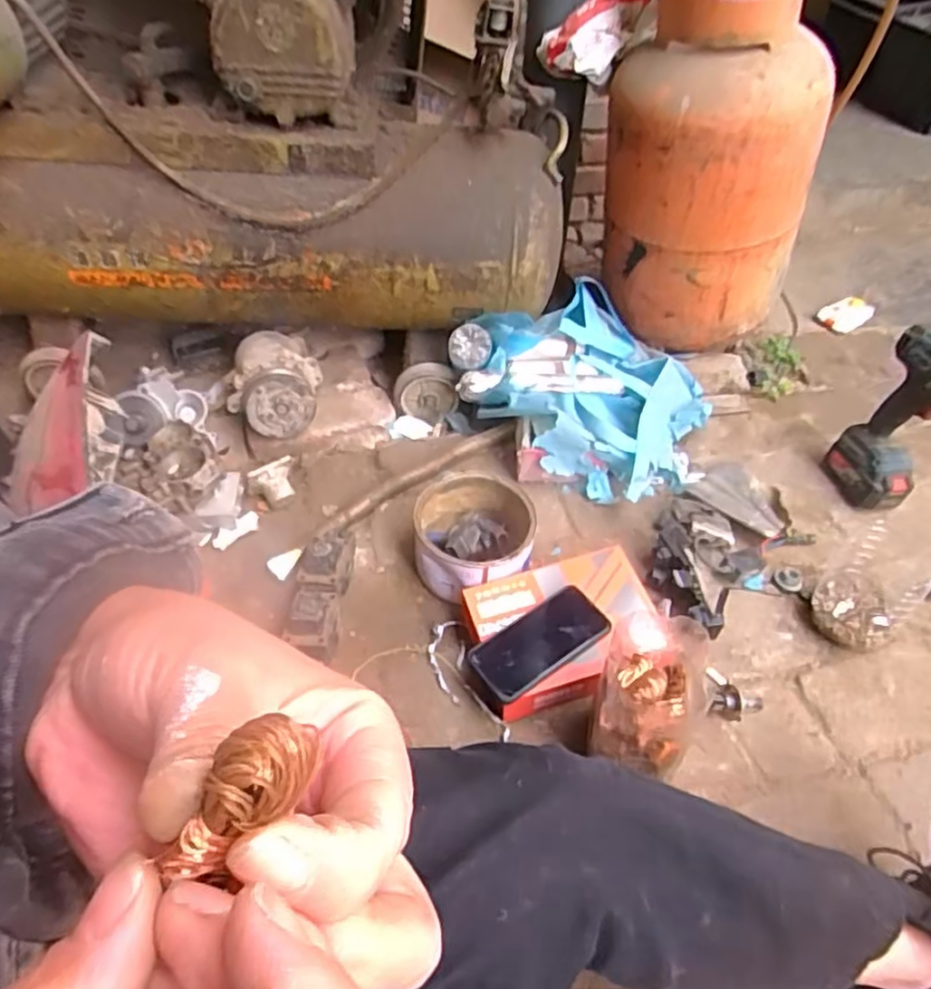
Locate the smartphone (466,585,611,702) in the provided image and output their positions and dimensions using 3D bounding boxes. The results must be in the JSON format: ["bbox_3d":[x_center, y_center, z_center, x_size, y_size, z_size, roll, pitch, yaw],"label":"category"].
[{"bbox_3d":[0.084,0.163,0.773,0.158,0.011,0.075,-26,53,-22],"label":"smartphone"}]

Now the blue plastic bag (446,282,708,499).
[{"bbox_3d":[0.204,-0.166,1.057,0.334,0.159,0.337,-33,56,-27],"label":"blue plastic bag"}]

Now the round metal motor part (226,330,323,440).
[{"bbox_3d":[-0.290,-0.169,1.054,0.130,0.102,0.139,0,47,0],"label":"round metal motor part"}]

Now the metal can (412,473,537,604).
[{"bbox_3d":[0.014,0.059,0.893,0.146,0.084,0.156,0,47,0],"label":"metal can"}]

